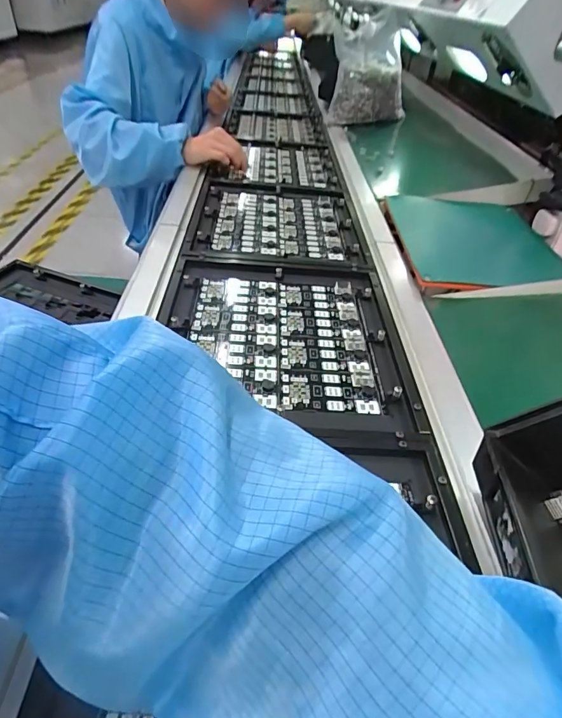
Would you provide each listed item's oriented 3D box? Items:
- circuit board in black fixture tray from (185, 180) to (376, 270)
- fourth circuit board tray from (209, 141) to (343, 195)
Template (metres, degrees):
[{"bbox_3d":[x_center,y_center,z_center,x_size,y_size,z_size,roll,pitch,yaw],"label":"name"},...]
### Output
[{"bbox_3d":[-0.006,-0.233,0.721,0.265,0.024,0.300,2,40,-6],"label":"circuit board in black fixture tray"},{"bbox_3d":[-0.010,-0.427,0.951,0.255,0.020,0.327,4,40,-3],"label":"fourth circuit board tray"}]

